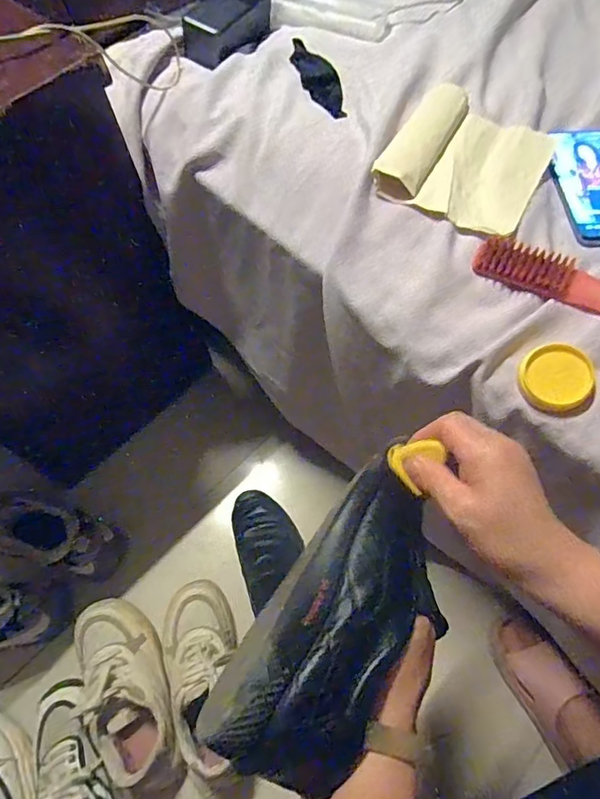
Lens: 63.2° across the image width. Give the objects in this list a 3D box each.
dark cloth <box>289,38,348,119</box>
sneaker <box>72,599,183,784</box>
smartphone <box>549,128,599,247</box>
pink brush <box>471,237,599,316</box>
[{"bbox_3d":[0.024,-0.368,0.558,0.038,0.012,0.129,-18,64,-6],"label":"dark cloth"},{"bbox_3d":[-0.241,0.394,0.665,0.105,0.083,0.245,-25,65,-9],"label":"sneaker"},{"bbox_3d":[0.298,-0.221,0.495,0.076,0.009,0.163,-2,63,2],"label":"smartphone"},{"bbox_3d":[0.248,-0.094,0.424,0.191,0.024,0.036,26,67,15],"label":"pink brush"}]

